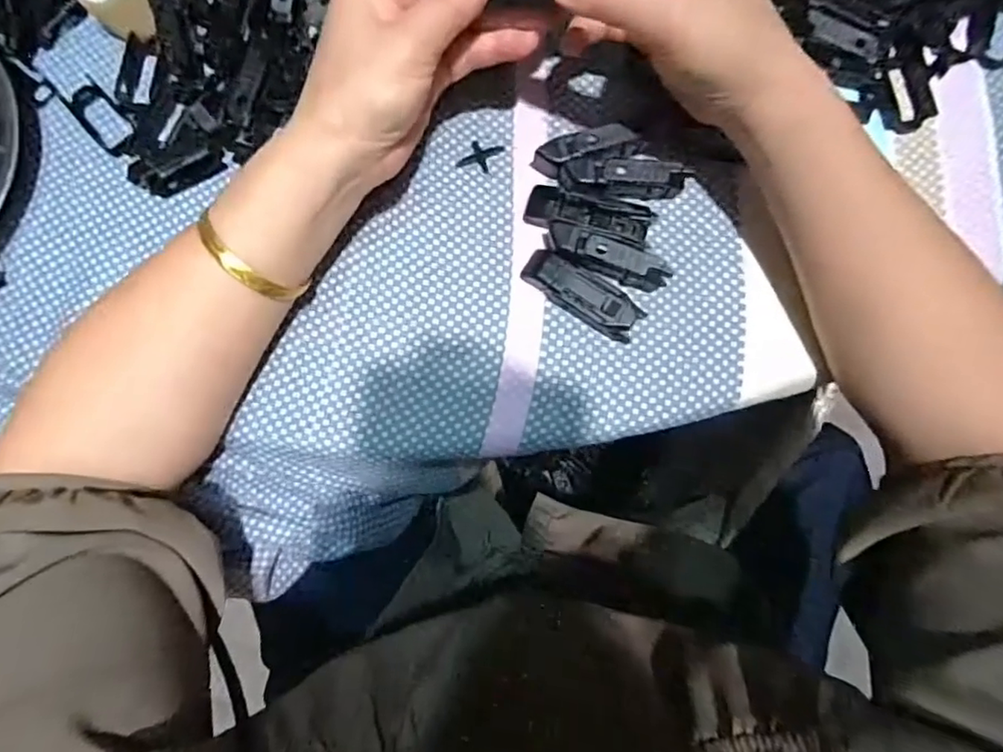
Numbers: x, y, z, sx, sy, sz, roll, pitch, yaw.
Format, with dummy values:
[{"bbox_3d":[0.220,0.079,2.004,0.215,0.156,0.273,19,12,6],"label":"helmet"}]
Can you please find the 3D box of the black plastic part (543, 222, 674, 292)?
[{"bbox_3d":[0.054,-0.061,0.310,0.065,0.017,0.021,19,83,6],"label":"black plastic part"}]

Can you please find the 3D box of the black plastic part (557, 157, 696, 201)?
[{"bbox_3d":[0.064,-0.102,0.313,0.065,0.020,0.019,11,82,4],"label":"black plastic part"}]

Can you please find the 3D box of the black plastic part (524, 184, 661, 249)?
[{"bbox_3d":[0.046,-0.086,0.317,0.066,0.014,0.021,11,82,4],"label":"black plastic part"}]

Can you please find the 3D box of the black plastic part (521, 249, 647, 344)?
[{"bbox_3d":[0.042,-0.043,0.310,0.066,0.014,0.022,31,84,7],"label":"black plastic part"}]

